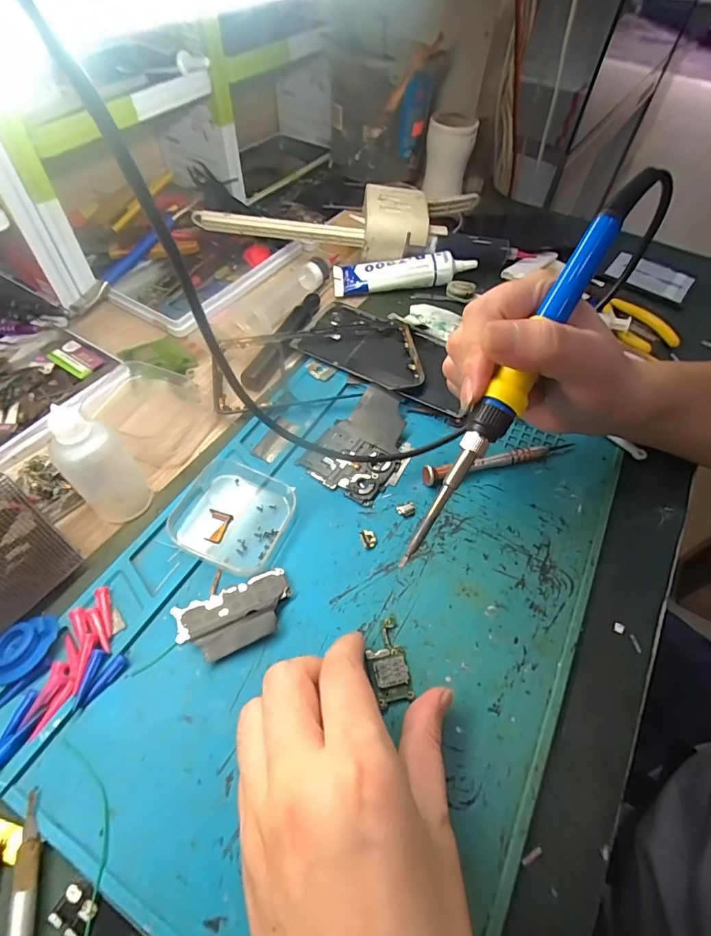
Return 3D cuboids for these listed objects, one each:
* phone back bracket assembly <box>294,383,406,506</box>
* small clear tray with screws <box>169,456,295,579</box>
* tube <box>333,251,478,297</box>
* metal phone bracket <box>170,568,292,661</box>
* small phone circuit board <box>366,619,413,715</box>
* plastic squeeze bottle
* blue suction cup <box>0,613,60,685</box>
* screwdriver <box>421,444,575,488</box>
[{"bbox_3d":[0.008,-0.021,0.316,0.057,0.016,0.086,31,58,16],"label":"phone back bracket assembly"},{"bbox_3d":[-0.075,0.029,0.281,0.066,0.010,0.067,20,55,10],"label":"small clear tray with screws"},{"bbox_3d":[0.047,-0.189,0.434,0.133,0.031,0.037,2,54,-3],"label":"tube"},{"bbox_3d":[-0.064,0.081,0.246,0.062,0.008,0.035,-19,58,-18],"label":"metal phone bracket"},{"bbox_3d":[0.017,0.101,0.238,0.019,0.004,0.041,-8,56,-10],"label":"small phone circuit board"},{"bbox_3d":[-0.145,0.000,0.259,0.033,0.074,0.029,-20,59,-18],"label":"plastic squeeze bottle"},{"bbox_3d":[-0.169,0.091,0.228,0.024,0.005,0.037,30,57,16],"label":"blue suction cup"},{"bbox_3d":[0.101,-0.005,0.315,0.115,0.011,0.010,-12,56,-13],"label":"screwdriver"}]

